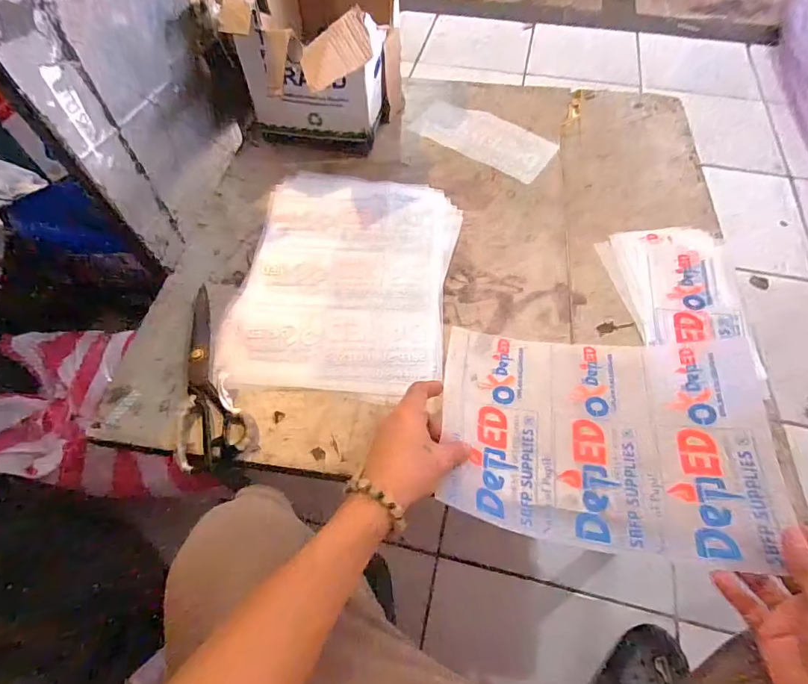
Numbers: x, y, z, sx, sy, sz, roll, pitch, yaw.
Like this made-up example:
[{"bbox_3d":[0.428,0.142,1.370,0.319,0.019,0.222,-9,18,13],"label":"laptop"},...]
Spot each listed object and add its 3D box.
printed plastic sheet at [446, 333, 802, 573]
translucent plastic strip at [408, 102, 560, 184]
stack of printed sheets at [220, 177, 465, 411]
[{"bbox_3d":[0.203,0.093,0.453,0.323,0.050,0.229,8,60,6],"label":"printed plastic sheet"},{"bbox_3d":[0.138,-0.357,0.744,0.239,0.004,0.115,34,68,16],"label":"translucent plastic strip"},{"bbox_3d":[-0.075,-0.100,0.583,0.273,0.020,0.372,6,60,4],"label":"stack of printed sheets"}]

